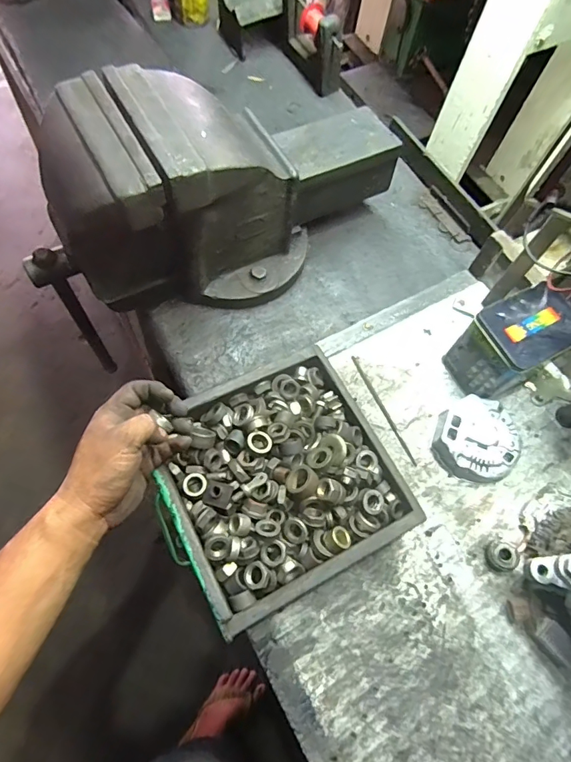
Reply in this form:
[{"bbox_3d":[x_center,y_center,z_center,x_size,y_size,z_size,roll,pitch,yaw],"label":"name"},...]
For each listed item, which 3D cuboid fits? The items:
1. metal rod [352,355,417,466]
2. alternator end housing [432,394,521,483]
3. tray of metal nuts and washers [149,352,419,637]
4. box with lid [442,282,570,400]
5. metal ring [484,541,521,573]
[{"bbox_3d":[0.141,0.039,0.653,0.008,0.004,0.180,-22,69,-12],"label":"metal rod"},{"bbox_3d":[0.266,0.082,0.622,0.108,0.037,0.112,1,66,-3],"label":"alternator end housing"},{"bbox_3d":[-0.007,0.103,0.510,0.250,0.047,0.243,-26,70,-14],"label":"tray of metal nuts and washers"},{"bbox_3d":[0.313,-0.048,0.633,0.126,0.130,0.094,-23,69,-13],"label":"box with lid"},{"bbox_3d":[0.273,0.222,0.567,0.038,0.020,0.033,28,67,9],"label":"metal ring"}]

